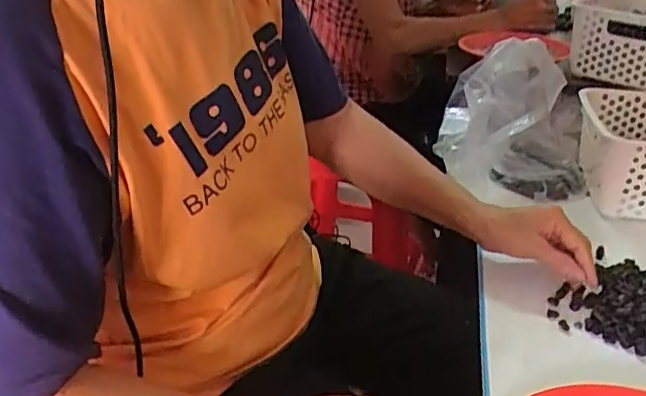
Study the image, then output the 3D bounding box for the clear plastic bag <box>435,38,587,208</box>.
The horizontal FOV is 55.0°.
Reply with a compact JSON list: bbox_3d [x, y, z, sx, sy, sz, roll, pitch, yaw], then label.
[{"bbox_3d":[0.274,-0.116,0.887,0.203,0.197,0.196,6,28,11],"label":"clear plastic bag"}]

